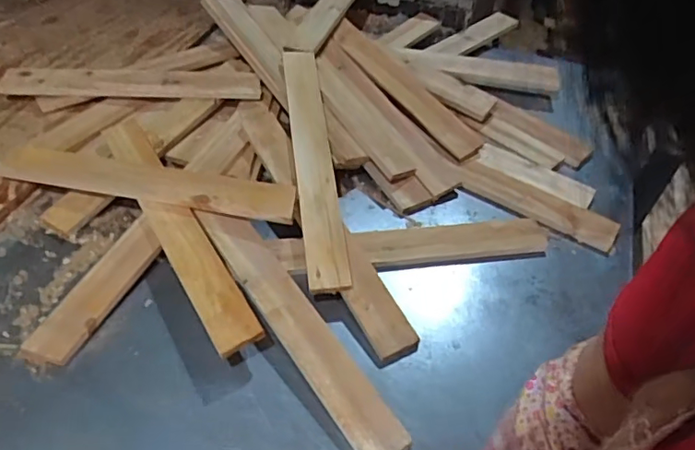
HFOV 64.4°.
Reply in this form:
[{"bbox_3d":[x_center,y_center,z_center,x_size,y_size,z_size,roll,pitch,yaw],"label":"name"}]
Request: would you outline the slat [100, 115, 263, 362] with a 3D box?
[{"bbox_3d":[-0.269,-0.025,0.823,0.064,0.018,0.508,-23,54,-22],"label":"slat"}]

